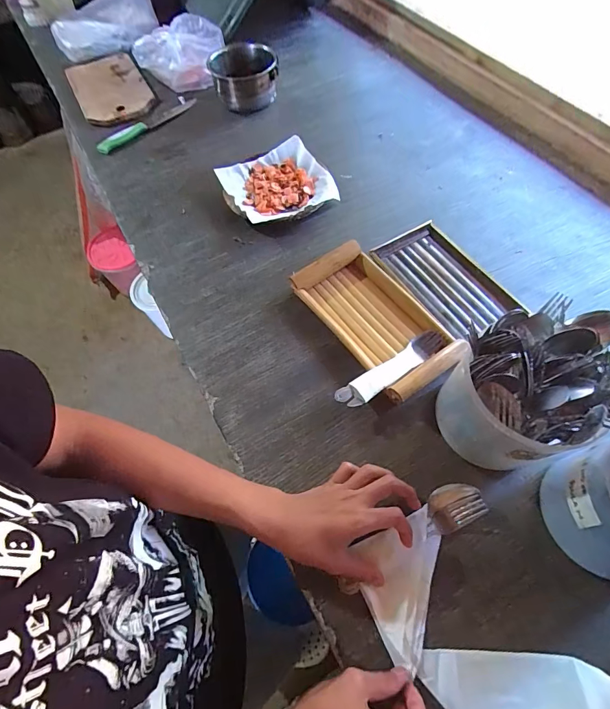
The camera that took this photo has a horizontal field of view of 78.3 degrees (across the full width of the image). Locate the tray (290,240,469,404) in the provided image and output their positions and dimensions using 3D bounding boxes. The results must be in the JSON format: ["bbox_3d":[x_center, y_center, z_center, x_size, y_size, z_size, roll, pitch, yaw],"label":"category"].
[{"bbox_3d":[0.101,-0.052,0.542,0.124,0.040,0.244,-35,68,-14],"label":"tray"}]

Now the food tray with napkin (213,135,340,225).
[{"bbox_3d":[-0.049,-0.308,0.690,0.189,0.053,0.171,-24,66,-9],"label":"food tray with napkin"}]

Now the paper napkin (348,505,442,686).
[{"bbox_3d":[0.115,0.247,0.404,0.104,0.013,0.116,-23,66,-9],"label":"paper napkin"}]

